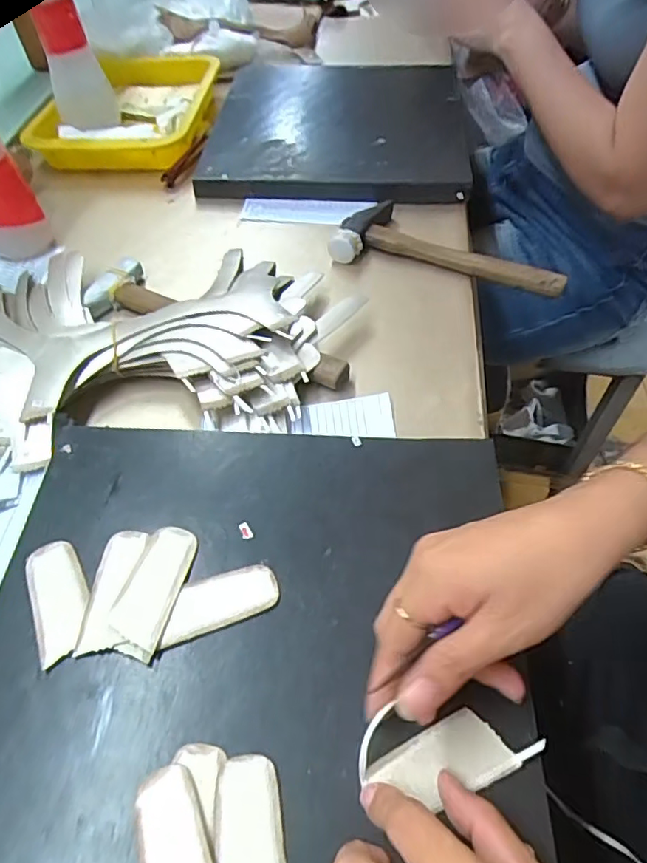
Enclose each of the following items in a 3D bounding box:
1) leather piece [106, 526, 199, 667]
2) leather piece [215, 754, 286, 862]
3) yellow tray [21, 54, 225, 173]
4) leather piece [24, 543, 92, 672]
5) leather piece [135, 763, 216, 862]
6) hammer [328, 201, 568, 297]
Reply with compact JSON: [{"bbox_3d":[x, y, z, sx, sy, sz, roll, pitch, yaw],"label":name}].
[{"bbox_3d":[-0.099,0.090,0.325,0.030,0.006,0.076,10,53,8],"label":"leather piece"},{"bbox_3d":[-0.033,0.187,0.253,0.030,0.004,0.071,-8,53,-6],"label":"leather piece"},{"bbox_3d":[-0.237,-0.419,0.719,0.181,0.043,0.256,6,53,5],"label":"yellow tray"},{"bbox_3d":[-0.154,0.096,0.325,0.032,0.004,0.070,-23,56,-16],"label":"leather piece"},{"bbox_3d":[-0.066,0.191,0.251,0.032,0.006,0.071,-20,55,-14],"label":"leather piece"},{"bbox_3d":[0.123,-0.184,0.544,0.216,0.024,0.091,15,54,11],"label":"hammer"}]

